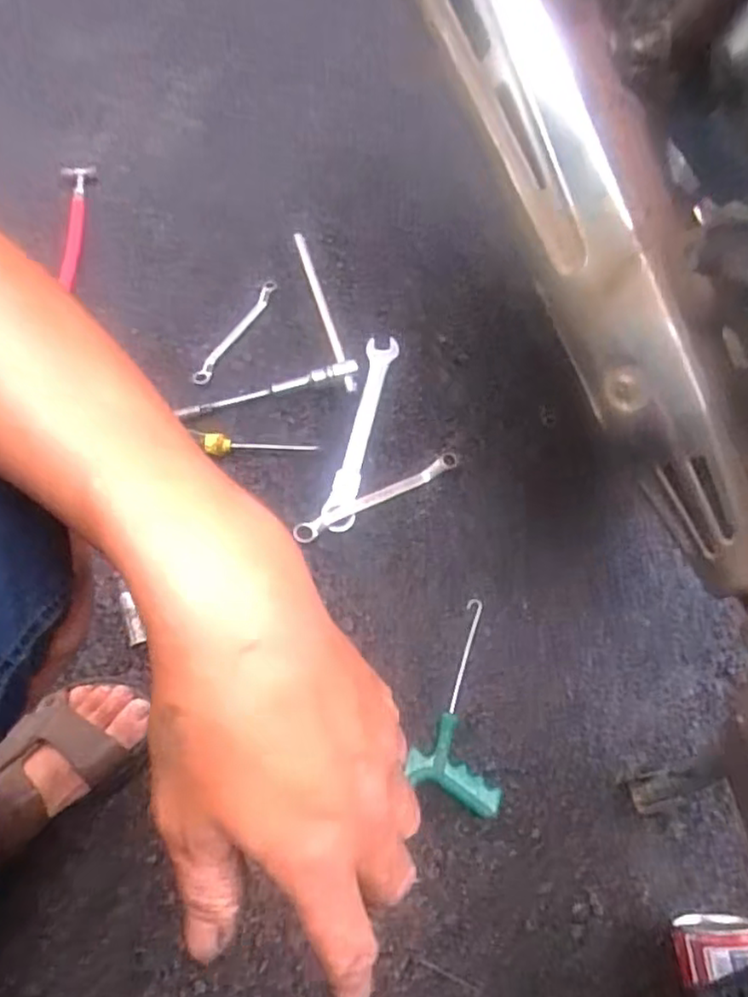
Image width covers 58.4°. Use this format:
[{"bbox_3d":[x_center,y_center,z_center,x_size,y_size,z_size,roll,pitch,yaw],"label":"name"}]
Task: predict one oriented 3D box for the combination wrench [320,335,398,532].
[{"bbox_3d":[-0.014,-0.080,0.726,0.034,0.007,0.240,11,68,5],"label":"combination wrench"}]

